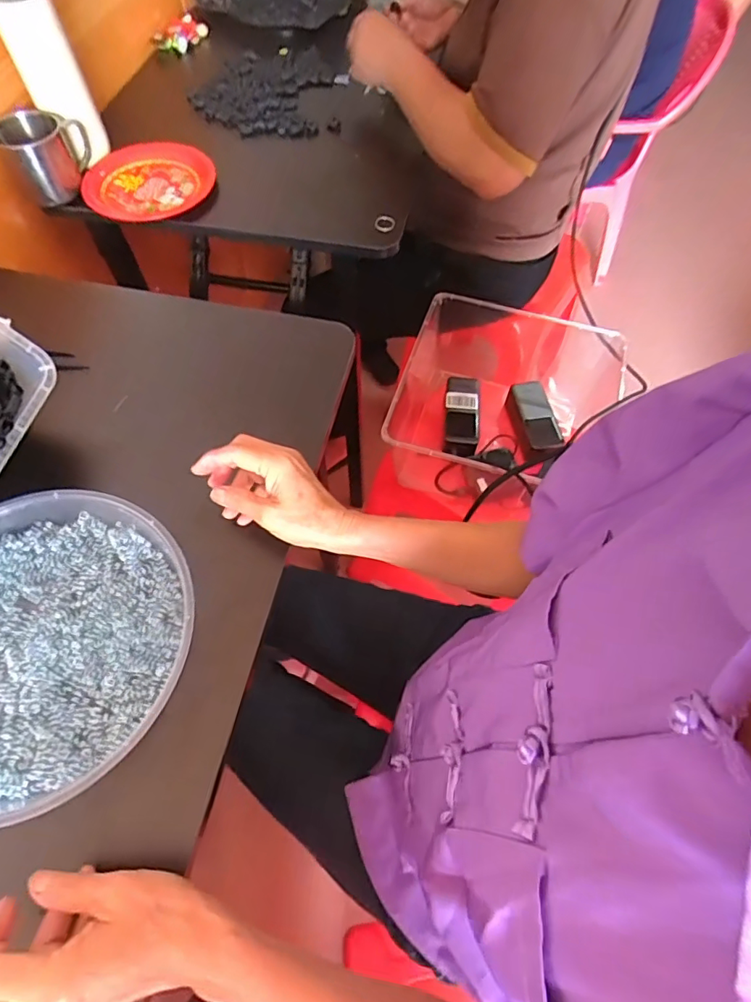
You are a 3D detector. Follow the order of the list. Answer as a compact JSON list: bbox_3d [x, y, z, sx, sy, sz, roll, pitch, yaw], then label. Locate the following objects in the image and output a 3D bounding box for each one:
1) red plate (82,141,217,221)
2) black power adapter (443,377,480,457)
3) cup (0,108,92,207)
[{"bbox_3d":[-0.317,-0.439,0.701,0.163,0.022,0.165,1,61,-1],"label":"red plate"},{"bbox_3d":[0.140,-0.140,0.823,0.054,0.021,0.146,5,61,1],"label":"black power adapter"},{"bbox_3d":[-0.415,-0.442,0.658,0.107,0.078,0.066,-31,66,-17],"label":"cup"}]

